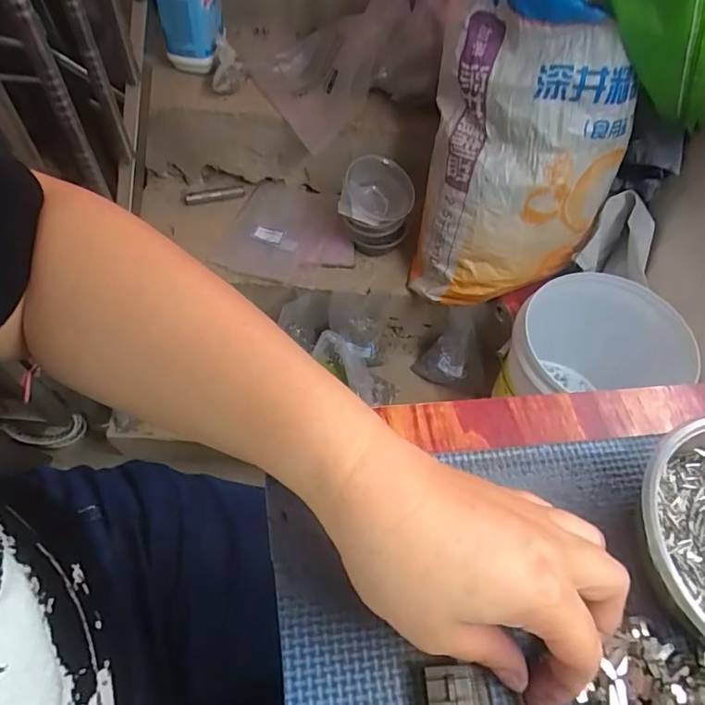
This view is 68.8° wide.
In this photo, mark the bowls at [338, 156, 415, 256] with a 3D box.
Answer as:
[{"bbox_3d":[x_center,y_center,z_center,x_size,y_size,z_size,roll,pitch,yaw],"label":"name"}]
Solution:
[{"bbox_3d":[0.041,-0.259,0.931,0.122,0.143,0.114,2,59,-3],"label":"bowls"}]

